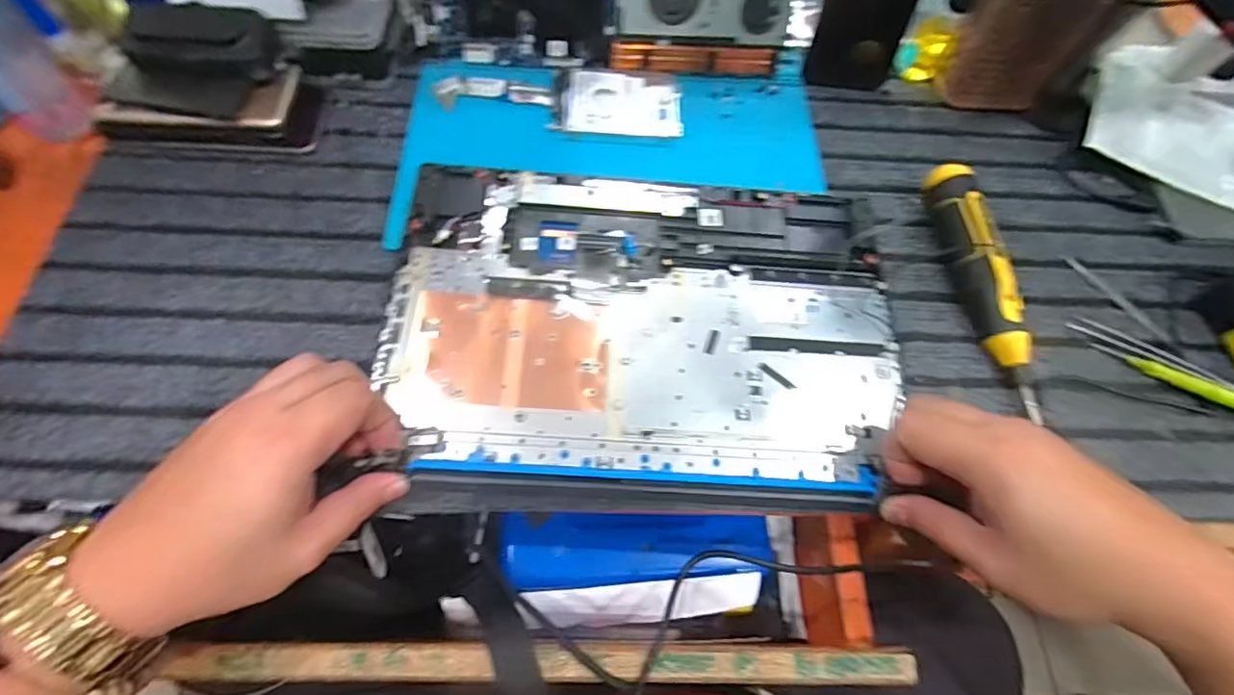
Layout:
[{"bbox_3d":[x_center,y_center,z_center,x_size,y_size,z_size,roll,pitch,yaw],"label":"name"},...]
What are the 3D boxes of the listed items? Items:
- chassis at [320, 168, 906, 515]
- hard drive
[{"bbox_3d":[0.023,-0.017,0.388,0.343,0.015,0.245,3,66,-2],"label":"chassis"},{"bbox_3d":[0.001,-0.214,0.481,0.110,0.005,0.070,-1,66,-4],"label":"hard drive"}]

